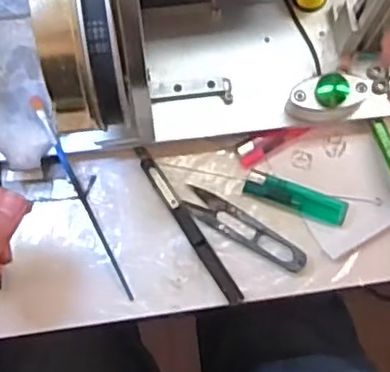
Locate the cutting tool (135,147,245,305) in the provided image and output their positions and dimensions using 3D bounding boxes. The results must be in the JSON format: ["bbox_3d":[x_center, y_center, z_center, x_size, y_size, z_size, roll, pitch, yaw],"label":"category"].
[{"bbox_3d":[-0.006,0.029,0.492,0.011,0.010,0.137,-32,80,-7],"label":"cutting tool"}]

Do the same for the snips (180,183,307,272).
[{"bbox_3d":[0.038,0.032,0.492,0.102,0.008,0.023,28,79,6],"label":"snips"}]

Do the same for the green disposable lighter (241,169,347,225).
[{"bbox_3d":[0.077,0.008,0.497,0.079,0.010,0.021,20,78,4],"label":"green disposable lighter"}]

